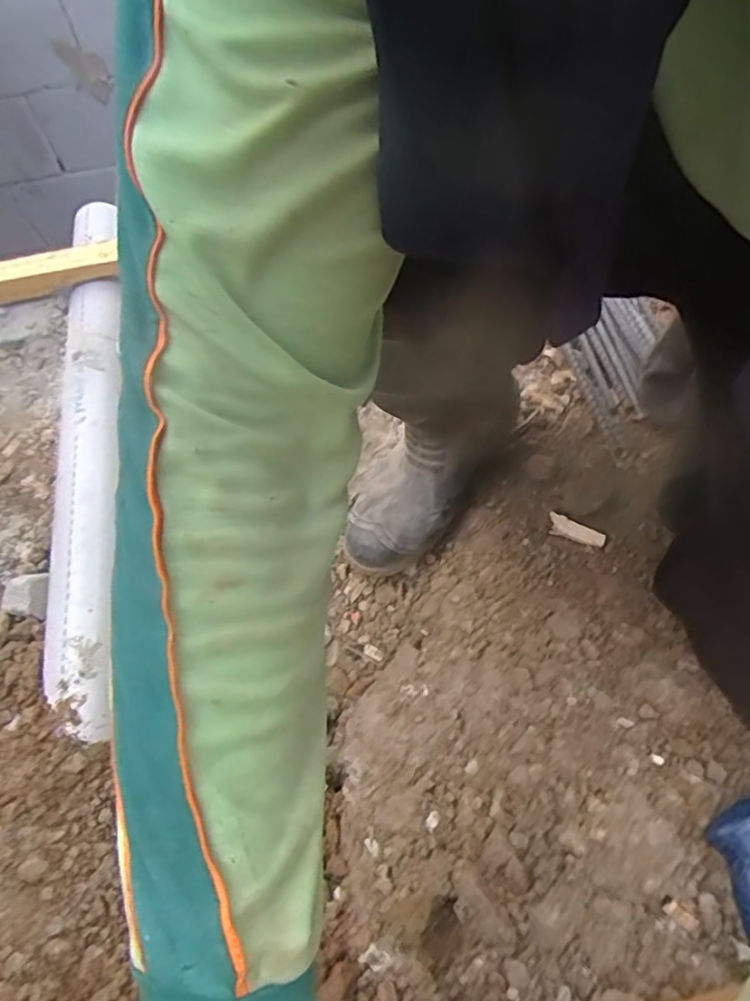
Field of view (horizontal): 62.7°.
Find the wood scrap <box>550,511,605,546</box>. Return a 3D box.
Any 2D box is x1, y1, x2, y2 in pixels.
[{"bbox_3d":[0.200,0.031,0.616,0.060,0.010,0.020,26,65,36],"label":"wood scrap"}]

